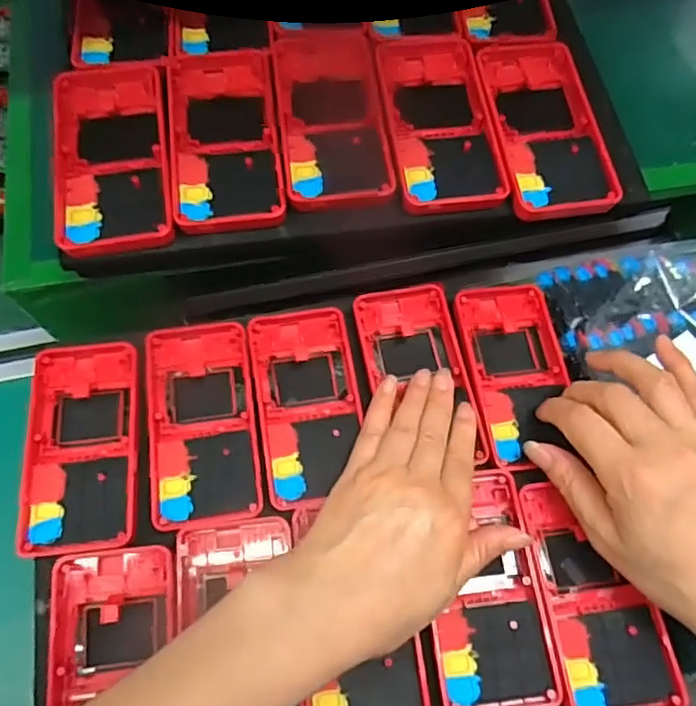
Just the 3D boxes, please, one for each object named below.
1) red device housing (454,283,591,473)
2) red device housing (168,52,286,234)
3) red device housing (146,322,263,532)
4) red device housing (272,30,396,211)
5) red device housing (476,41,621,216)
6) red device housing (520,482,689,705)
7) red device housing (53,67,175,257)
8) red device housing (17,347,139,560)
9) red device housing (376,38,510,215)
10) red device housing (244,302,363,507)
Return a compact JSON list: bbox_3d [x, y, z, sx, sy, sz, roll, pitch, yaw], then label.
[{"bbox_3d":[0.110,0.012,0.383,0.064,0.018,0.123,-6,66,-5],"label":"red device housing"},{"bbox_3d":[-0.073,-0.129,0.350,0.063,0.011,0.129,-7,66,-5],"label":"red device housing"},{"bbox_3d":[-0.087,0.039,0.353,0.062,0.011,0.126,-8,66,-6],"label":"red device housing"},{"bbox_3d":[-0.010,-0.150,0.365,0.065,0.014,0.141,-5,65,-5],"label":"red device housing"},{"bbox_3d":[0.118,-0.143,0.361,0.064,0.018,0.134,-7,66,-5],"label":"red device housing"},{"bbox_3d":[0.137,0.135,0.326,0.061,0.017,0.119,-5,65,-4],"label":"red device housing"},{"bbox_3d":[-0.138,-0.116,0.343,0.064,0.014,0.129,-9,66,-6],"label":"red device housing"},{"bbox_3d":[-0.156,0.052,0.347,0.062,0.013,0.124,-6,66,-5],"label":"red device housing"},{"bbox_3d":[0.056,-0.144,0.360,0.061,0.010,0.134,-6,65,-5],"label":"red device housing"},{"bbox_3d":[-0.025,0.031,0.368,0.062,0.025,0.123,-9,66,-6],"label":"red device housing"}]

